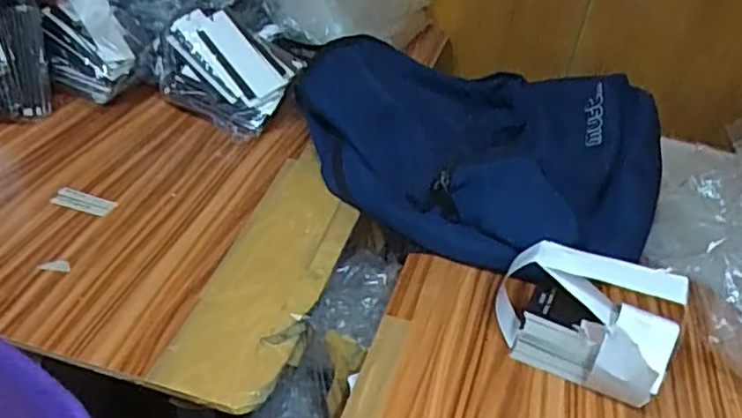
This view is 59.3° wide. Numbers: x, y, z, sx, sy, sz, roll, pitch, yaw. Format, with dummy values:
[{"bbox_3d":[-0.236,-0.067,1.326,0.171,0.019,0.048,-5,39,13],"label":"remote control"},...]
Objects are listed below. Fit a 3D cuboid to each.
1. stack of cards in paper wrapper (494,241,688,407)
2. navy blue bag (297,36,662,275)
[{"bbox_3d":[0.164,0.092,0.519,0.131,0.103,0.076,20,36,18],"label":"stack of cards in paper wrapper"},{"bbox_3d":[0.108,-0.085,0.757,0.428,0.112,0.310,22,37,21],"label":"navy blue bag"}]

